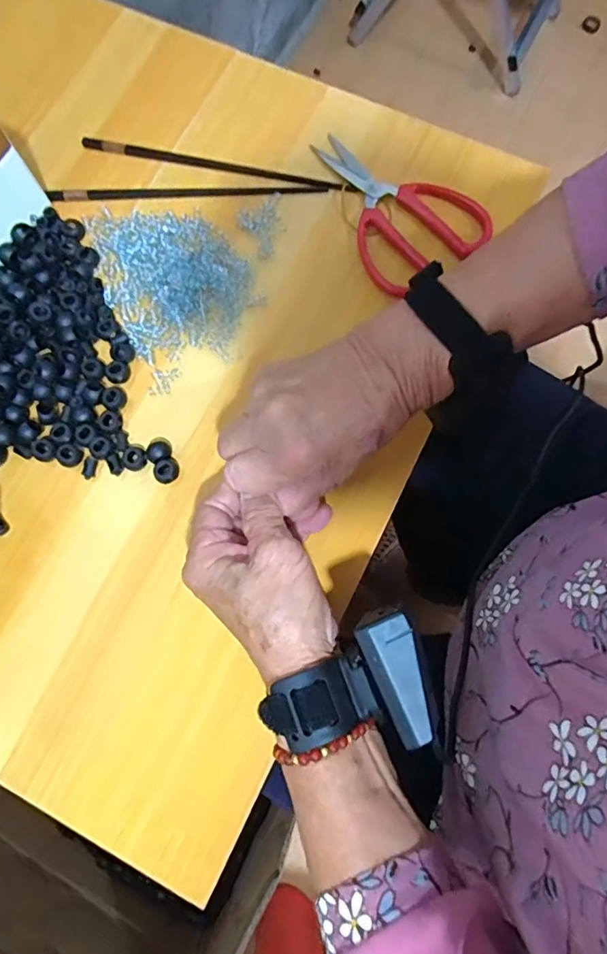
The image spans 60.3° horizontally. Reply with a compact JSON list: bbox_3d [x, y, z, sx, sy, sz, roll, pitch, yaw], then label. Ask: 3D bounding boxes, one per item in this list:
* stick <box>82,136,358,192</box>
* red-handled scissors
[{"bbox_3d":[-0.074,-0.266,0.447,0.238,0.005,0.013,14,77,5],"label":"stick"},{"bbox_3d":[0.070,-0.228,0.430,0.108,0.015,0.155,-33,78,-7],"label":"red-handled scissors"}]

